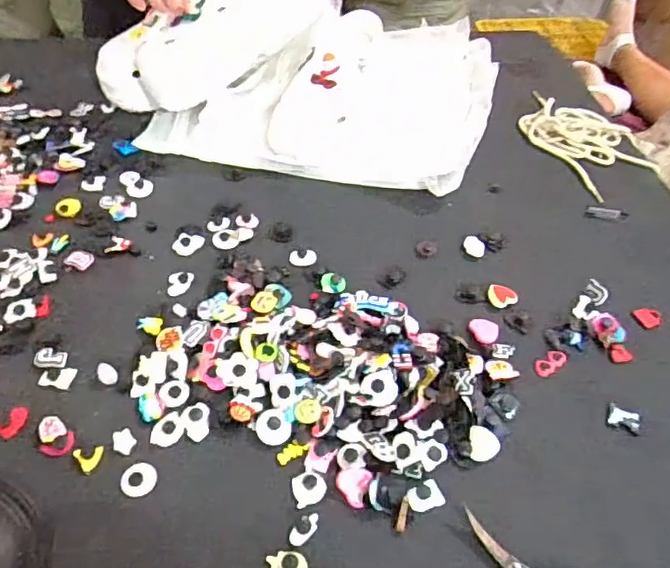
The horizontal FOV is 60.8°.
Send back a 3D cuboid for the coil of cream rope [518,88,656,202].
[{"bbox_3d":[0.329,-0.191,0.749,0.126,0.032,0.171,-22,54,-20],"label":"coil of cream rope"}]

